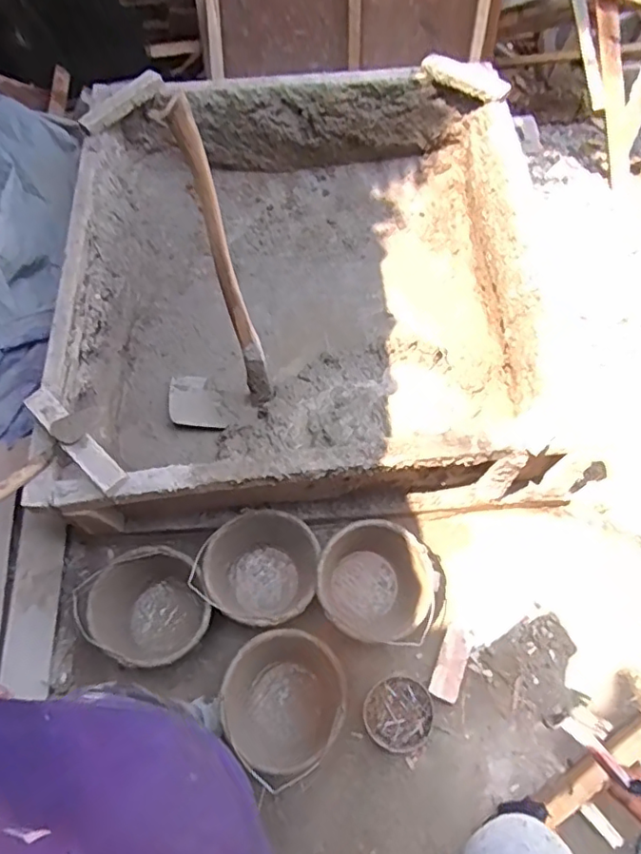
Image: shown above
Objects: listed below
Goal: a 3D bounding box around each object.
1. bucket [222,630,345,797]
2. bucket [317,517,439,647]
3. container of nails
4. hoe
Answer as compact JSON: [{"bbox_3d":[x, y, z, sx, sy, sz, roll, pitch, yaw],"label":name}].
[{"bbox_3d":[-0.066,0.550,1.171,0.229,0.210,0.248,-1,63,1],"label":"bucket"},{"bbox_3d":[0.119,0.333,1.269,0.232,0.192,0.250,-1,65,1],"label":"bucket"},{"bbox_3d":[0.163,0.596,1.203,0.141,0.059,0.138,-1,65,1],"label":"container of nails"},{"bbox_3d":[-0.270,-0.228,1.178,0.255,0.716,0.192,-23,65,-9],"label":"hoe"}]

